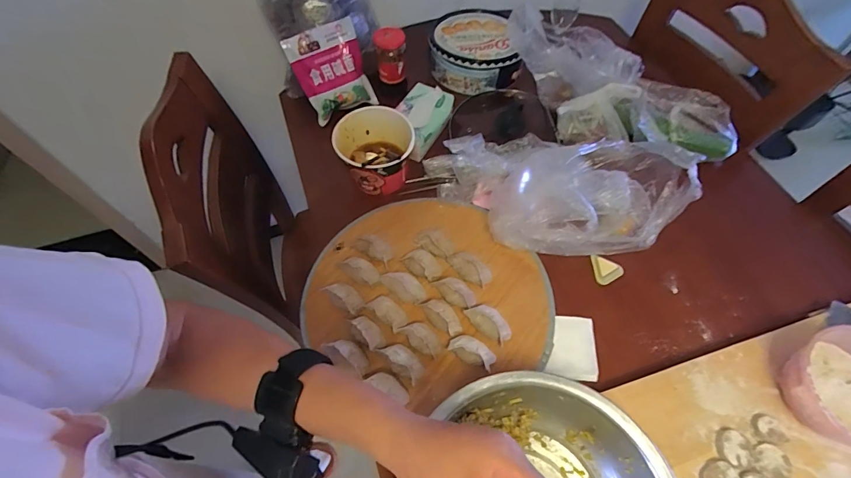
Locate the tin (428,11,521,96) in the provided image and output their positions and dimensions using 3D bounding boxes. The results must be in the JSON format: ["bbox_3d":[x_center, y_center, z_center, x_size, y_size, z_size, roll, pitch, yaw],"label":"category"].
[{"bbox_3d":[0.107,-0.435,0.923,0.192,0.083,0.199,0,60,0],"label":"tin"}]

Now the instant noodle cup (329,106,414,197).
[{"bbox_3d":[-0.093,-0.159,0.754,0.137,0.107,0.131,0,60,0],"label":"instant noodle cup"}]

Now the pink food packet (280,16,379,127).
[{"bbox_3d":[-0.189,-0.343,0.833,0.143,0.175,0.033,-30,39,-15],"label":"pink food packet"}]

